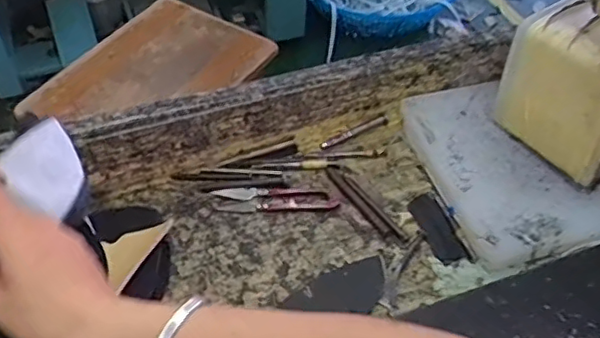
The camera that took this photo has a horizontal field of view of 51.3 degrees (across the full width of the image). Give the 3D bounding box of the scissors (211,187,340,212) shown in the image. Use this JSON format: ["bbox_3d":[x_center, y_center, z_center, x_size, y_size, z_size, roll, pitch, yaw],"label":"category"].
[{"bbox_3d":[-0.023,0.028,0.574,0.112,0.007,0.026,1,49,-2],"label":"scissors"}]

